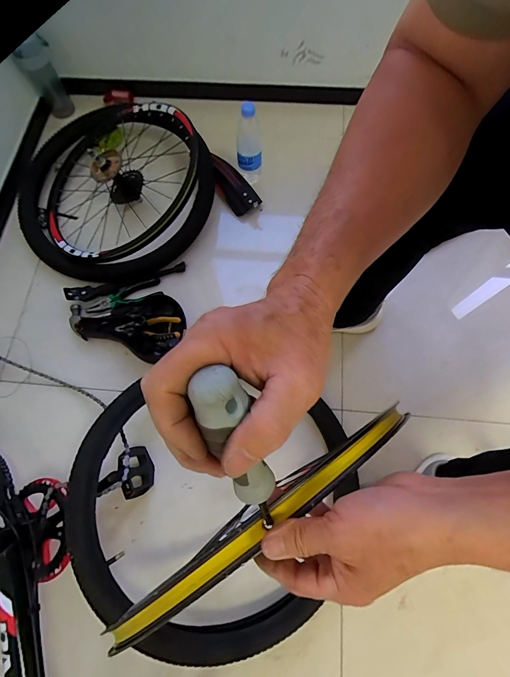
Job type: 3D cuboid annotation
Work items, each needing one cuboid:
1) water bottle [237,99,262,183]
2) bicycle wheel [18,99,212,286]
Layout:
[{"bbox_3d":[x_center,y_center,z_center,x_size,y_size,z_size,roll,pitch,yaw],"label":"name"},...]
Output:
[{"bbox_3d":[-0.015,-0.498,0.874,0.066,0.191,0.083,-5,70,0],"label":"water bottle"},{"bbox_3d":[-0.362,-0.375,0.874,0.473,0.199,0.437,-32,69,-12],"label":"bicycle wheel"}]

